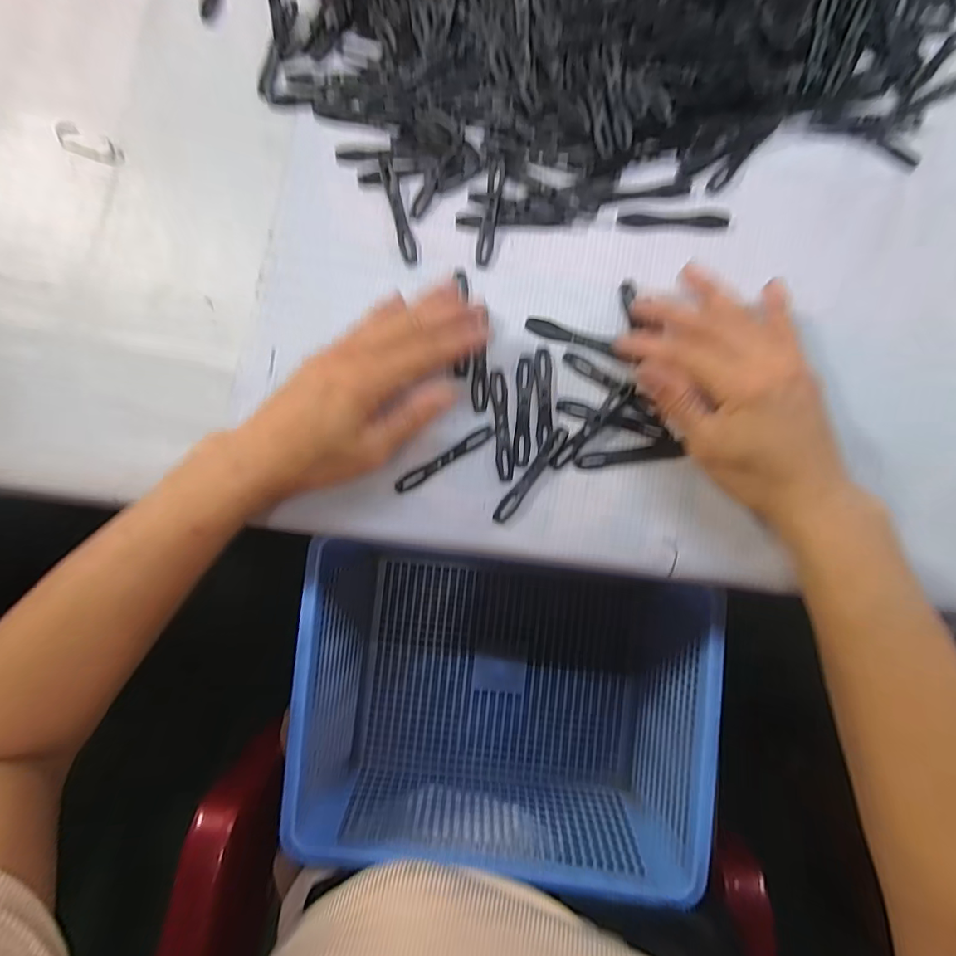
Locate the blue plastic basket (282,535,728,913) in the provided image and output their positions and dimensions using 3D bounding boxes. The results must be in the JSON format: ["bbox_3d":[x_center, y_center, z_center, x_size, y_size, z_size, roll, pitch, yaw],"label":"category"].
[{"bbox_3d":[0.018,0.181,0.400,0.299,0.107,0.206,7,86,2],"label":"blue plastic basket"}]

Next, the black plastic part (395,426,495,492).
[{"bbox_3d":[-0.020,-0.012,0.302,0.069,0.004,0.007,-32,86,-1],"label":"black plastic part"}]

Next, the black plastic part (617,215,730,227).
[{"bbox_3d":[0.123,-0.162,0.311,0.067,0.004,0.007,4,86,2],"label":"black plastic part"}]

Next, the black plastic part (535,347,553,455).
[{"bbox_3d":[0.041,-0.049,0.303,0.009,0.004,0.063,0,86,1],"label":"black plastic part"}]

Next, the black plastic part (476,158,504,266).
[{"bbox_3d":[0.008,-0.170,0.312,0.010,0.006,0.069,10,87,2],"label":"black plastic part"}]

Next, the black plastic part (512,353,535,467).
[{"bbox_3d":[0.028,-0.042,0.303,0.010,0.004,0.069,3,86,2],"label":"black plastic part"}]

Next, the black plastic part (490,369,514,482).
[{"bbox_3d":[0.015,-0.033,0.302,0.011,0.004,0.067,-4,86,1],"label":"black plastic part"}]

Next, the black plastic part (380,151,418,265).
[{"bbox_3d":[-0.052,-0.174,0.316,0.011,0.004,0.075,-15,86,0],"label":"black plastic part"}]

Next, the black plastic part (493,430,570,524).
[{"bbox_3d":[0.032,-0.001,0.298,0.009,0.004,0.067,37,88,3],"label":"black plastic part"}]

